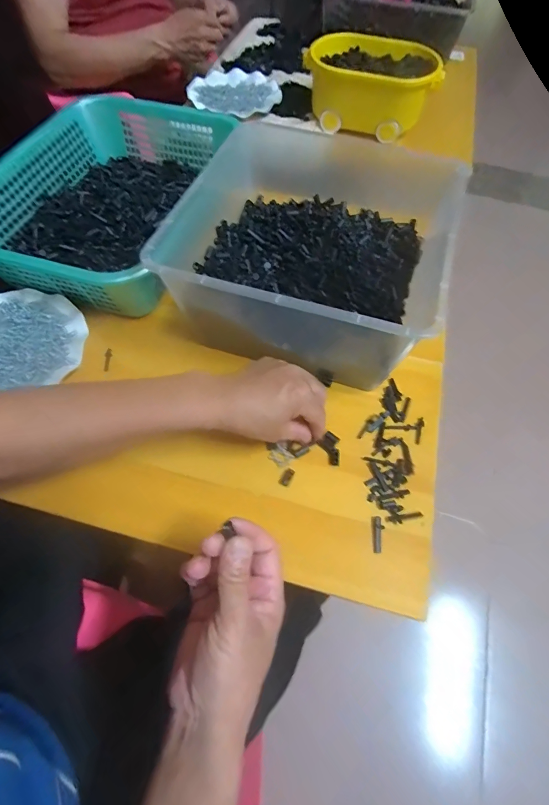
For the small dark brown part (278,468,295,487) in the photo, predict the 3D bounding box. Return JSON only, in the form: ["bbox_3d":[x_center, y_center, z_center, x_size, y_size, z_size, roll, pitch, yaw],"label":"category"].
[{"bbox_3d":[0.014,0.080,0.418,0.011,0.004,0.020,32,65,15],"label":"small dark brown part"}]

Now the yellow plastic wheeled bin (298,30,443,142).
[{"bbox_3d":[0.187,-0.615,0.750,0.246,0.087,0.186,26,63,12],"label":"yellow plastic wheeled bin"}]

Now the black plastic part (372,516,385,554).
[{"bbox_3d":[0.105,0.134,0.392,0.012,0.004,0.036,4,61,1],"label":"black plastic part"}]

